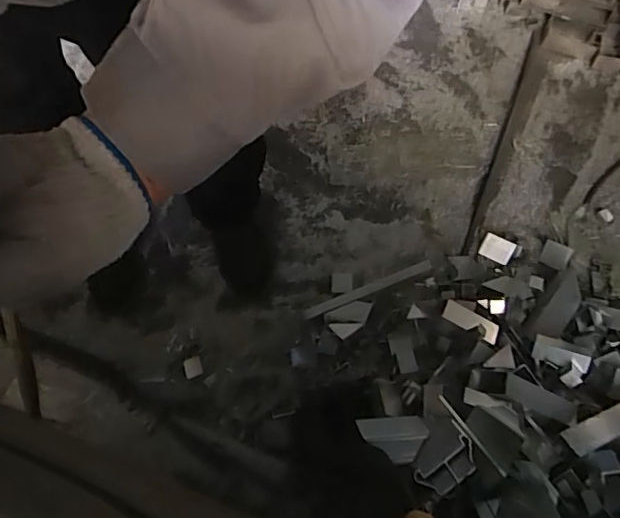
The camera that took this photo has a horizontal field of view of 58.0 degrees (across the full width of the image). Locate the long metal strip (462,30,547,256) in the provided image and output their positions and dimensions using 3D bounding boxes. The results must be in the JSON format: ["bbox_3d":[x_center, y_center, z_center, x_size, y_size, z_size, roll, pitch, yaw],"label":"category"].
[{"bbox_3d":[0.436,-0.260,1.220,0.044,0.019,0.578,20,71,9],"label":"long metal strip"}]

